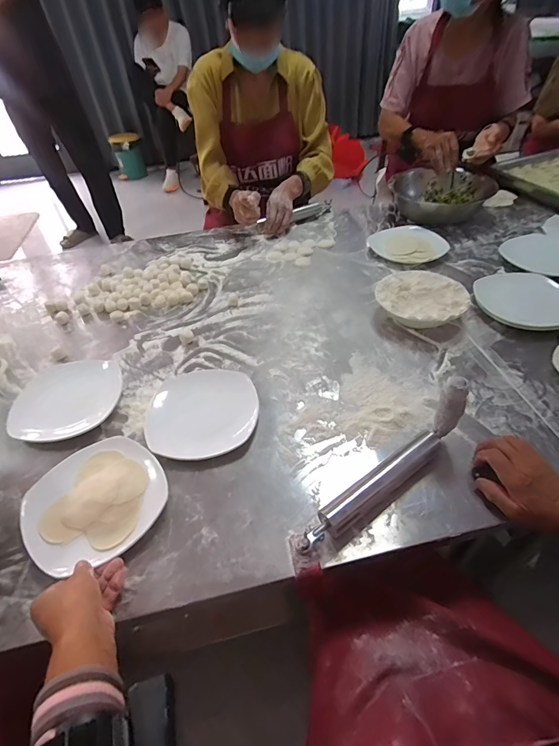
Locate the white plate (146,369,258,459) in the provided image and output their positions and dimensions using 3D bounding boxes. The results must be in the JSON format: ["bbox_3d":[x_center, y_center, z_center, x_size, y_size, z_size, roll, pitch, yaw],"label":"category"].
[{"bbox_3d":[-0.123,0.063,0.625,0.171,0.038,0.151,-5,44,-2],"label":"white plate"}]

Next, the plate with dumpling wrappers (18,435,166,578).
[{"bbox_3d":[-0.252,0.173,0.528,0.173,0.031,0.177,30,53,29],"label":"plate with dumpling wrappers"}]

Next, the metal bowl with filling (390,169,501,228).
[{"bbox_3d":[0.493,-0.541,1.156,0.247,0.101,0.267,-3,45,3],"label":"metal bowl with filling"}]

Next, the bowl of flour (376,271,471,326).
[{"bbox_3d":[0.286,-0.142,0.784,0.170,0.068,0.166,-3,45,3],"label":"bowl of flour"}]

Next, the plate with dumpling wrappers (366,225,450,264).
[{"bbox_3d":[0.328,-0.326,0.993,0.199,0.043,0.148,11,46,15],"label":"plate with dumpling wrappers"}]

